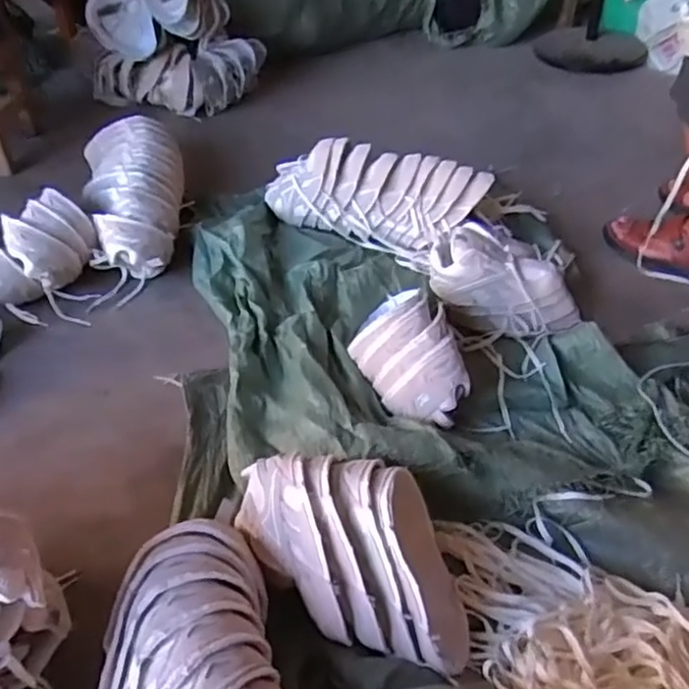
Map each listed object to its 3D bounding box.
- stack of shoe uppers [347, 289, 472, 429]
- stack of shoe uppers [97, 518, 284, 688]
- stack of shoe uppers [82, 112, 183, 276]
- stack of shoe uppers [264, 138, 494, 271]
[{"bbox_3d":[0.106,0.019,0.972,0.132,0.098,0.210,-14,44,-15],"label":"stack of shoe uppers"},{"bbox_3d":[-0.150,0.291,0.610,0.171,0.083,0.284,-12,44,-13],"label":"stack of shoe uppers"},{"bbox_3d":[-0.446,-0.343,1.400,0.208,0.115,0.561,-12,44,-14],"label":"stack of shoe uppers"},{"bbox_3d":[0.047,-0.303,1.320,0.454,0.166,0.111,19,45,19],"label":"stack of shoe uppers"}]

